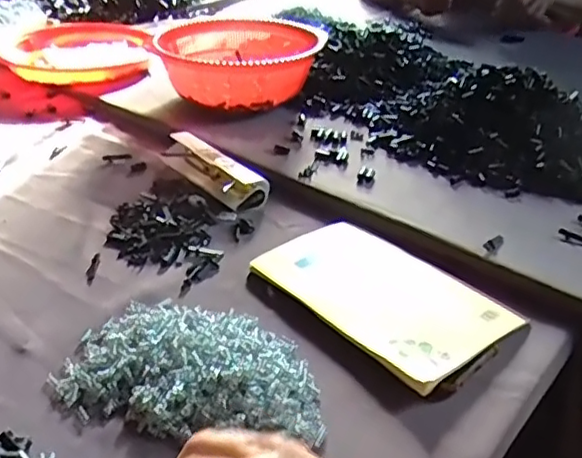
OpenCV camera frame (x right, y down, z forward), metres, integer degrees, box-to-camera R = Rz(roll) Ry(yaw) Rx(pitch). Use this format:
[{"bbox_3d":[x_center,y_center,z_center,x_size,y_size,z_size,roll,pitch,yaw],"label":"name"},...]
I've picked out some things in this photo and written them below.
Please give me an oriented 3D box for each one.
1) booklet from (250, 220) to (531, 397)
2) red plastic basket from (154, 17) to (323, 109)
[{"bbox_3d":[0.082,0.055,0.548,0.140,0.018,0.206,-26,42,-35],"label":"booklet"},{"bbox_3d":[-0.077,-0.242,0.901,0.216,0.083,0.258,-8,33,-16],"label":"red plastic basket"}]

